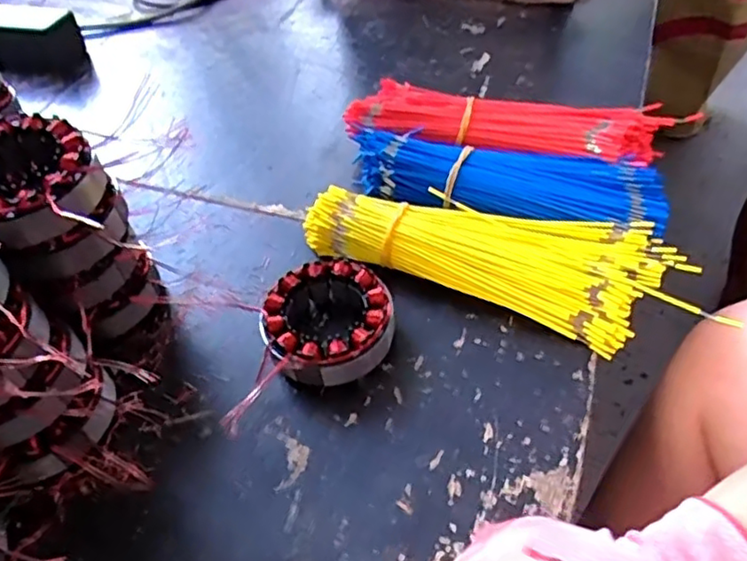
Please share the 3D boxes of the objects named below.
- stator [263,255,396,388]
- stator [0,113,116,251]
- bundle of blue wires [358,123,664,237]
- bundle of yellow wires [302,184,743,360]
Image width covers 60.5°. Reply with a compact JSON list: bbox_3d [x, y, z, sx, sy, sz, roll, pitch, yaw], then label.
[{"bbox_3d":[-0.032,0.029,0.441,0.085,0.041,0.084,-2,47,2],"label":"stator"},{"bbox_3d":[-0.205,-0.055,0.382,0.081,0.045,0.090,-35,54,-25],"label":"stator"},{"bbox_3d":[0.101,-0.076,0.519,0.246,0.050,0.081,12,49,15],"label":"bundle of blue wires"},{"bbox_3d":[0.091,-0.022,0.476,0.275,0.040,0.089,20,51,20],"label":"bundle of yellow wires"}]

